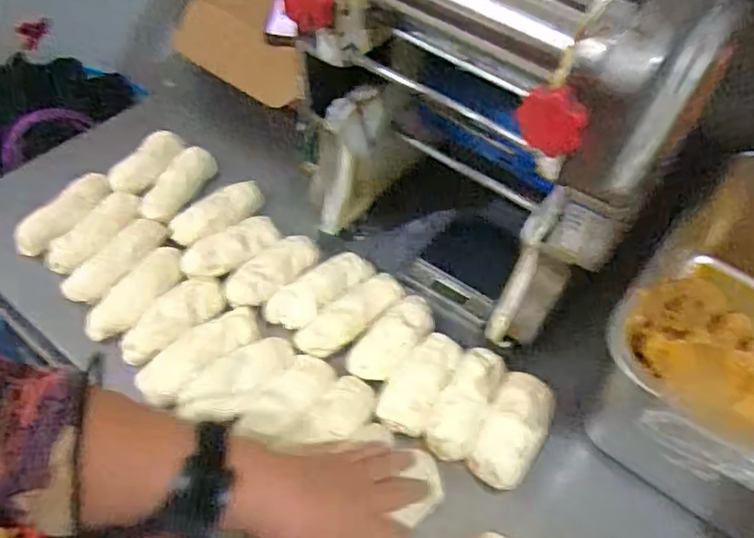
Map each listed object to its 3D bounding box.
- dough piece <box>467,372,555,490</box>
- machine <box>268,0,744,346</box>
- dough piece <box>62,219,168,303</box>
[{"bbox_3d":[0.124,0.142,0.596,0.052,0.034,0.106,27,53,17],"label":"dough piece"},{"bbox_3d":[0.143,-0.183,0.614,0.290,0.460,0.364,32,55,20],"label":"machine"},{"bbox_3d":[-0.264,-0.008,0.676,0.117,0.034,0.050,-35,61,-29],"label":"dough piece"}]

